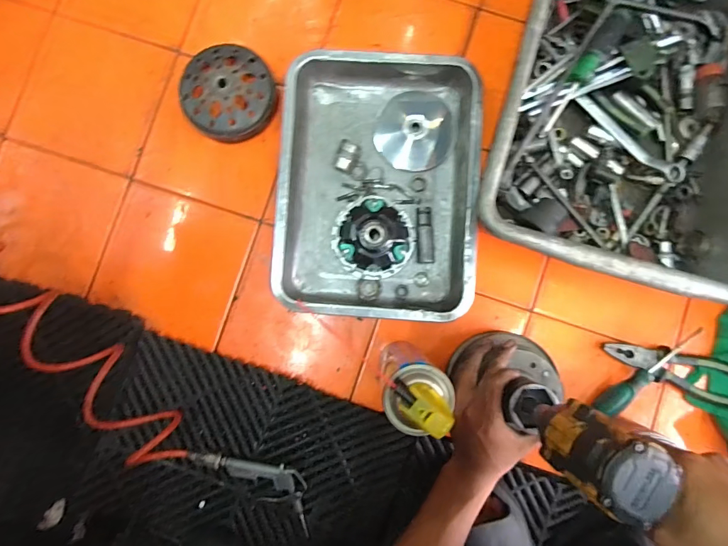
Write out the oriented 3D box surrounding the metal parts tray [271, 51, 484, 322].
[{"bbox_3d":[0.019,-0.119,0.546,0.262,0.051,0.355,3,86,1],"label":"metal parts tray"}]

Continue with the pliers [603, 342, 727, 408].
[{"bbox_3d":[0.414,0.126,0.529,0.183,0.023,0.057,20,87,2],"label":"pliers"}]

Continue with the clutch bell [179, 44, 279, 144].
[{"bbox_3d":[-0.190,-0.253,0.552,0.125,0.034,0.126,0,86,1],"label":"clutch bell"}]

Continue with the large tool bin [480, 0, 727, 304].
[{"bbox_3d":[0.337,-0.212,0.494,0.328,0.151,0.453,16,87,2],"label":"large tool bin"}]

